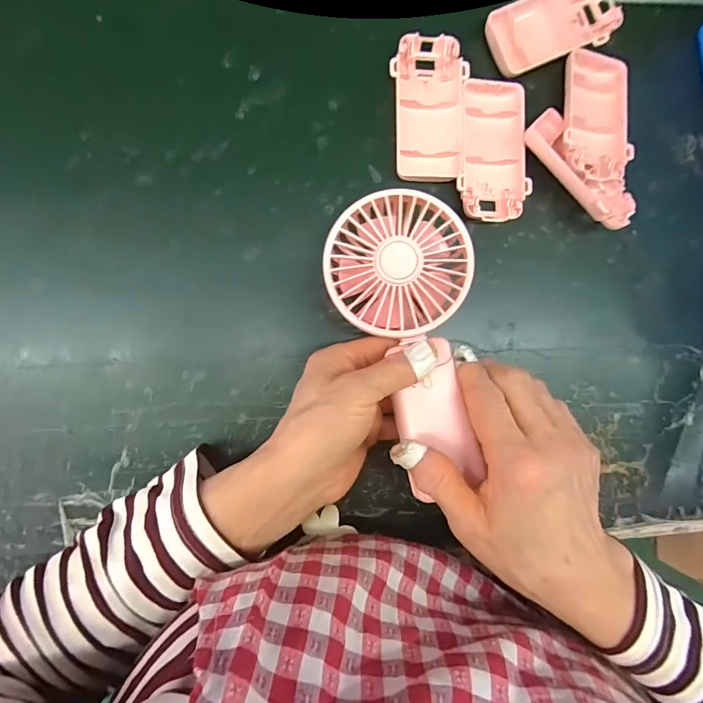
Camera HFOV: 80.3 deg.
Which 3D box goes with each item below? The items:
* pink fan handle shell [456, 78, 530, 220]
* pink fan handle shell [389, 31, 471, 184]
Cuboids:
[{"bbox_3d":[0.099,-0.141,0.293,0.048,0.015,0.098,2,90,-6],"label":"pink fan handle shell"},{"bbox_3d":[0.053,-0.166,0.288,0.048,0.014,0.094,0,90,-6],"label":"pink fan handle shell"}]

